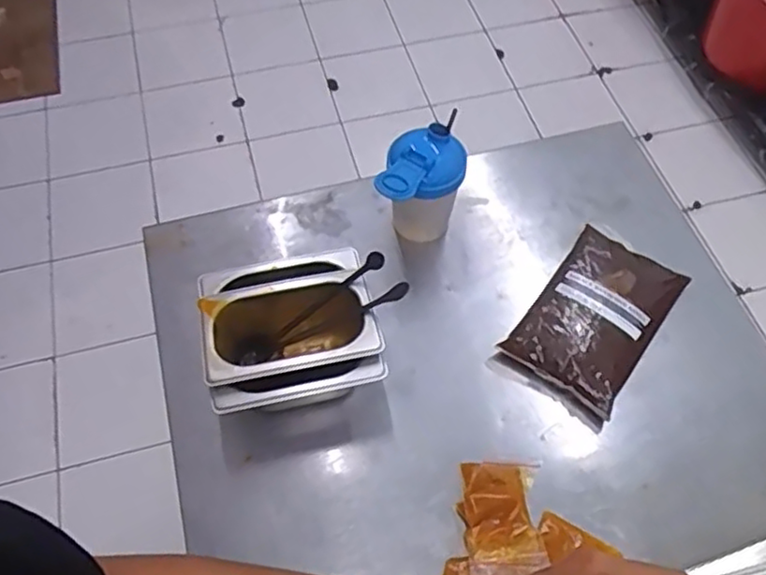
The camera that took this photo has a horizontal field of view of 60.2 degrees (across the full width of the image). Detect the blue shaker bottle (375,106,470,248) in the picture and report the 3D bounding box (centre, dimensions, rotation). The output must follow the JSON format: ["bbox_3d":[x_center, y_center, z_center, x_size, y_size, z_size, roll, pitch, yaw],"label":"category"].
[{"bbox_3d":[0.042,-0.109,0.804,0.107,0.149,0.091,-7,60,-5],"label":"blue shaker bottle"}]

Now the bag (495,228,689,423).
[{"bbox_3d":[0.257,0.033,0.795,0.137,0.043,0.215,33,65,17],"label":"bag"}]

